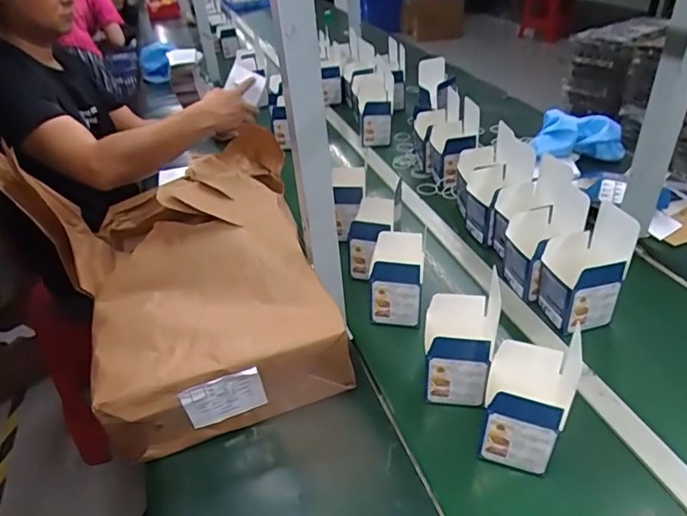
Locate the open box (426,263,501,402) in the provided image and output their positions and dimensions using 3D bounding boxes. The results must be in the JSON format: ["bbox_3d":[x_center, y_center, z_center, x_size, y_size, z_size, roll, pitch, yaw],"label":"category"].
[{"bbox_3d":[0.155,0.123,0.696,0.093,0.119,0.095,1,33,12],"label":"open box"}]

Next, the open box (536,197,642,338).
[{"bbox_3d":[0.361,0.016,0.768,0.094,0.164,0.094,-12,33,-8],"label":"open box"}]

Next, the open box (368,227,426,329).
[{"bbox_3d":[0.088,0.037,0.829,0.088,0.130,0.112,-1,33,9],"label":"open box"}]

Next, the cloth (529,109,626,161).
[{"bbox_3d":[0.526,-0.278,1.159,0.206,0.115,0.052,2,1,-3],"label":"cloth"}]

